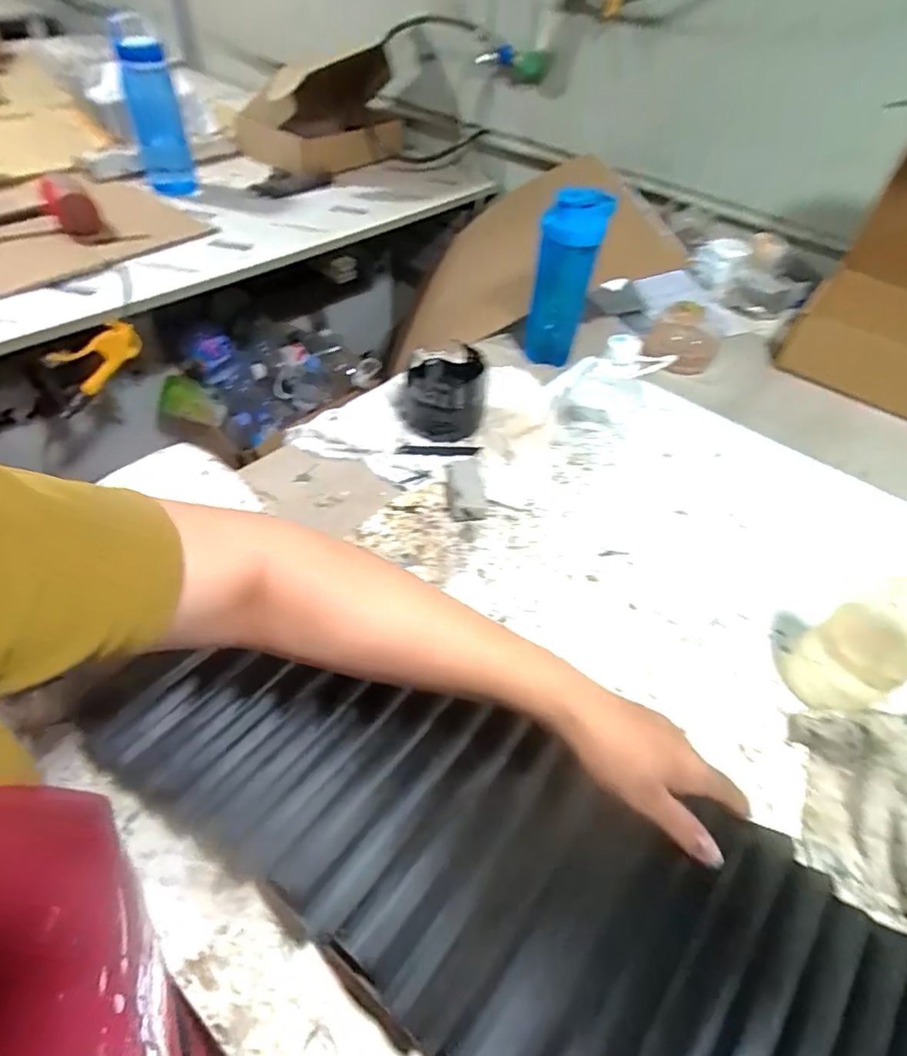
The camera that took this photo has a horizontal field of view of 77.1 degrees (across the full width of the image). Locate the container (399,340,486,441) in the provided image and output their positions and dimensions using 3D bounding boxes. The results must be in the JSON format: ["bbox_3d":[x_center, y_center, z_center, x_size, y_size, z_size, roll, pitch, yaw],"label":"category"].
[{"bbox_3d":[-0.014,-0.170,0.699,0.096,0.077,0.111,3,49,-4],"label":"container"}]

